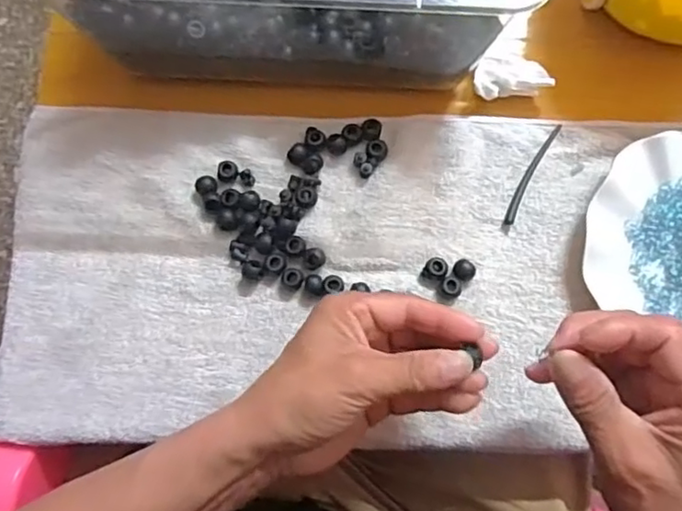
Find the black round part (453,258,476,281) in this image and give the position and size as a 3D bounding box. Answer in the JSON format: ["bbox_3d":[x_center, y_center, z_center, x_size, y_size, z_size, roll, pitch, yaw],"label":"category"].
[{"bbox_3d":[0.086,0.011,0.429,0.015,0.010,0.015,0,78,0],"label":"black round part"}]

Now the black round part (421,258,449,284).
[{"bbox_3d":[0.065,0.011,0.428,0.015,0.009,0.018,30,79,6],"label":"black round part"}]

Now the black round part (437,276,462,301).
[{"bbox_3d":[0.076,0.022,0.425,0.016,0.009,0.015,0,78,0],"label":"black round part"}]

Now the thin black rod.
[{"bbox_3d":[0.136,-0.059,0.439,0.009,0.004,0.082,27,79,5],"label":"thin black rod"}]

